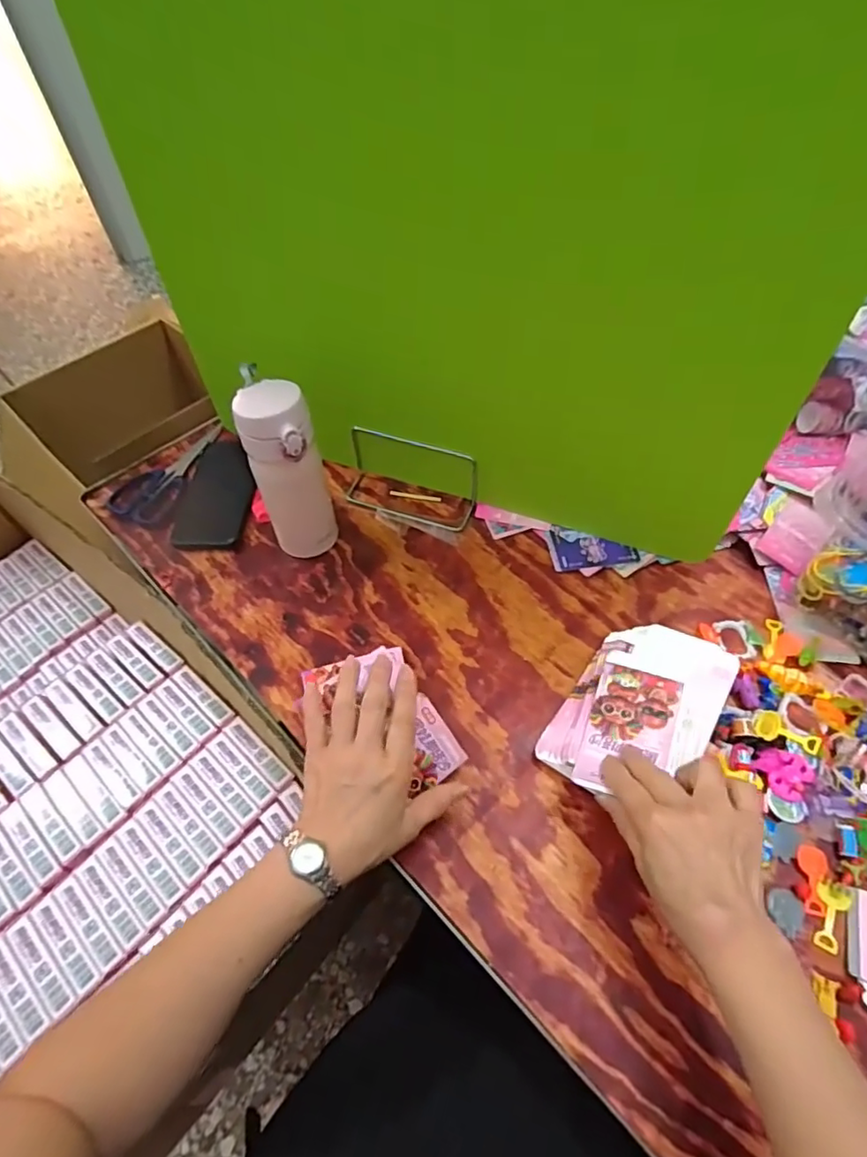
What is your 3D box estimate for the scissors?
[{"bbox_3d":[-0.324,-0.136,0.719,0.074,0.008,0.171,20,60,16],"label":"scissors"}]

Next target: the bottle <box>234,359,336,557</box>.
[{"bbox_3d":[-0.144,-0.105,0.583,0.065,0.191,0.088,-20,57,-10],"label":"bottle"}]

